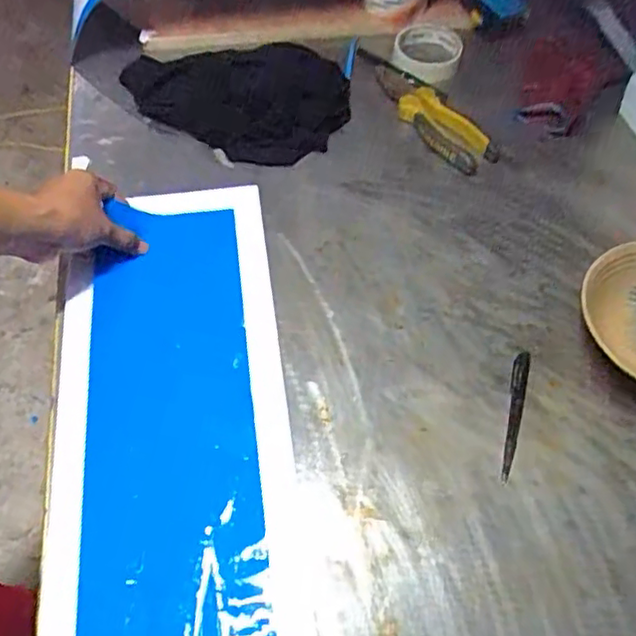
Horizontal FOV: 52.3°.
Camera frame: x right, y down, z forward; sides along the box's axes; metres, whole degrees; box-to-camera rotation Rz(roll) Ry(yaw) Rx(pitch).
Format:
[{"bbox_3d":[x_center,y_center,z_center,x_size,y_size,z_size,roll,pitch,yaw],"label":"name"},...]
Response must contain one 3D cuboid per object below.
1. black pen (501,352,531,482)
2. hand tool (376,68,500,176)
[{"bbox_3d":[0.178,0.086,0.584,0.015,0.008,0.131,15,59,9],"label":"black pen"},{"bbox_3d":[0.126,-0.245,0.771,0.059,0.031,0.192,-35,64,-19],"label":"hand tool"}]

